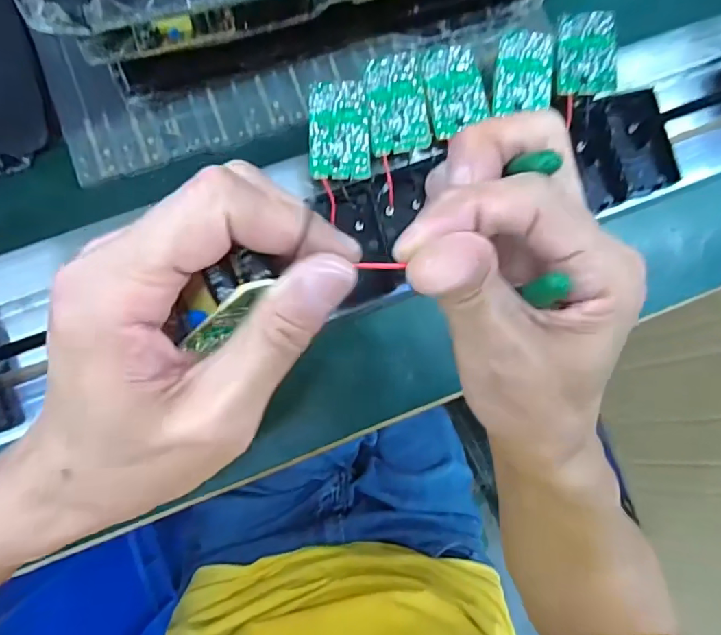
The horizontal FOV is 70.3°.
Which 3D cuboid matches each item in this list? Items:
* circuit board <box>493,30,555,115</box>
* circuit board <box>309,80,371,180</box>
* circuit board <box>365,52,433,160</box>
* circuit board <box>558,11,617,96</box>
[{"bbox_3d":[0.108,-0.162,0.338,0.038,0.004,0.058,6,82,-4],"label":"circuit board"},{"bbox_3d":[-0.013,-0.119,0.322,0.037,0.004,0.064,-1,83,-5],"label":"circuit board"},{"bbox_3d":[0.024,-0.137,0.326,0.037,0.006,0.064,-6,83,-5],"label":"circuit board"},{"bbox_3d":[0.152,-0.177,0.342,0.037,0.004,0.062,5,77,7],"label":"circuit board"}]

